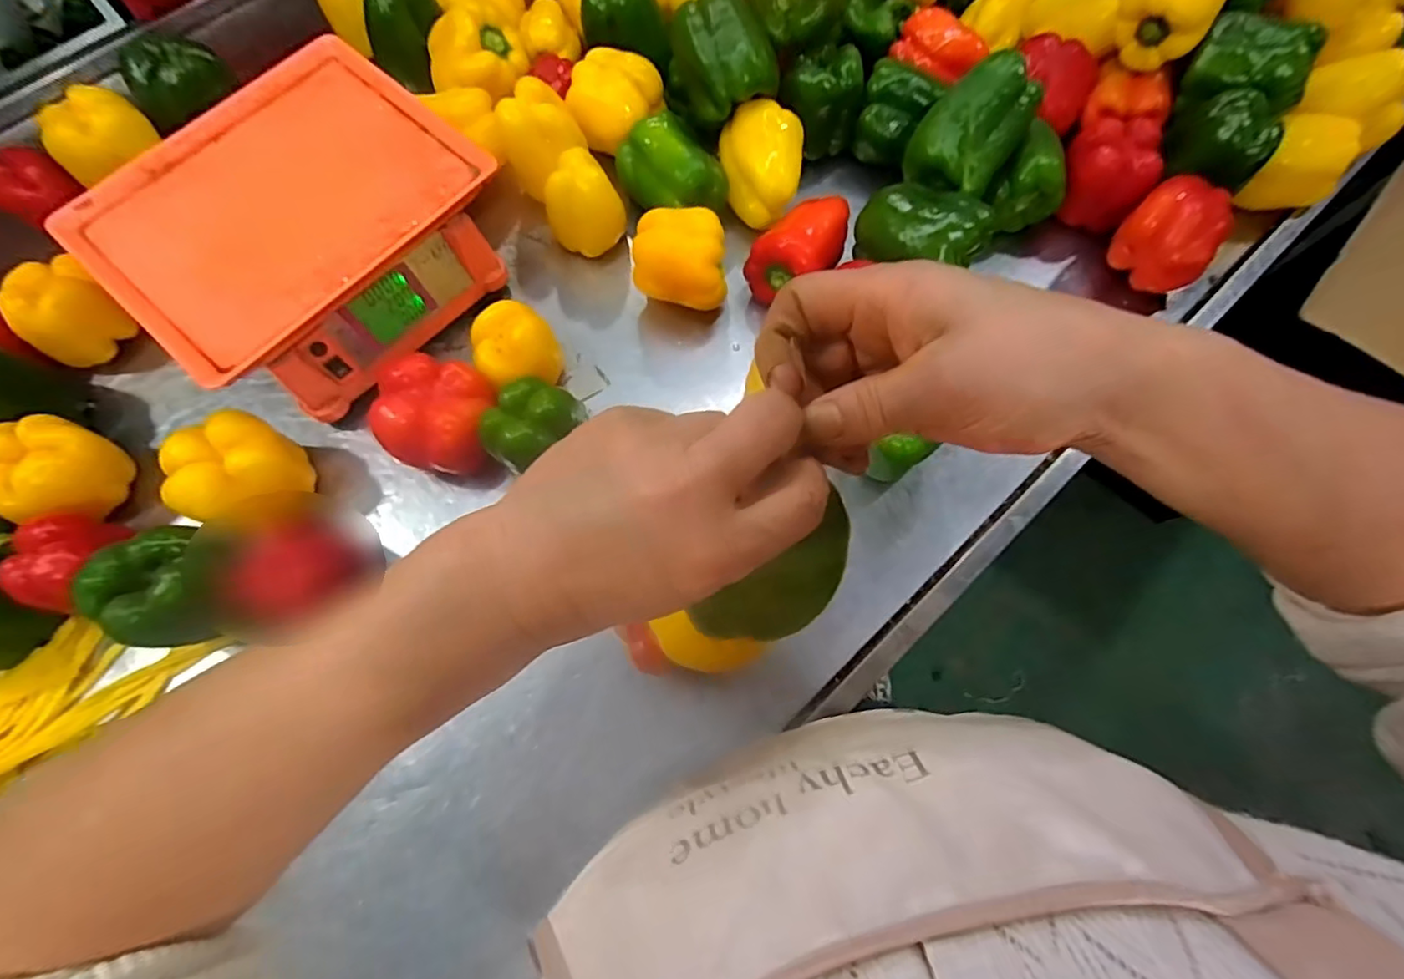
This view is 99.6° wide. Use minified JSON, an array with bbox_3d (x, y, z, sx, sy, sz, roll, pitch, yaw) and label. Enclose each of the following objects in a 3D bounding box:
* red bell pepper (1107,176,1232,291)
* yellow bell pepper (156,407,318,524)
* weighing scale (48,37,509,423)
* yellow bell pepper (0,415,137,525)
[{"bbox_3d":[0.452,-0.245,0.572,0.080,0.065,0.073,0,73,0],"label":"red bell pepper"},{"bbox_3d":[-0.395,-0.007,0.511,0.092,0.079,0.091,-22,74,-7],"label":"yellow bell pepper"},{"bbox_3d":[-0.359,-0.236,0.552,0.241,0.106,0.289,39,77,11],"label":"weighing scale"},{"bbox_3d":[-0.564,-0.013,0.518,0.079,0.080,0.089,8,73,2],"label":"yellow bell pepper"}]

